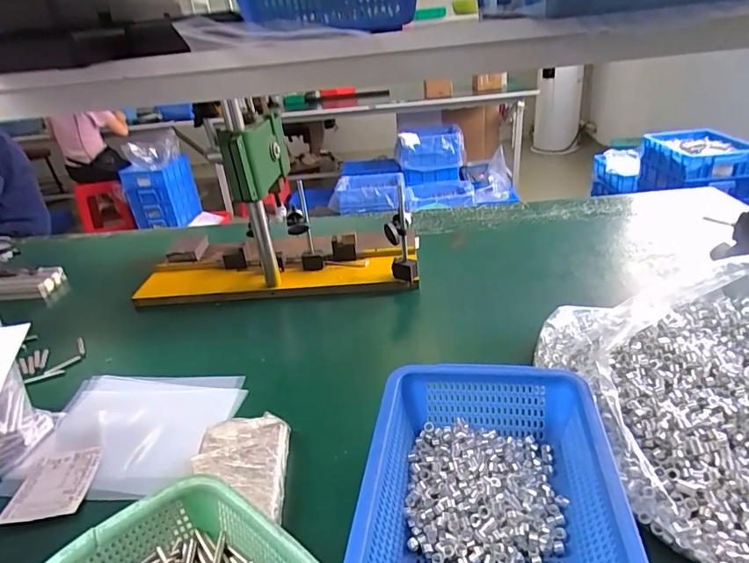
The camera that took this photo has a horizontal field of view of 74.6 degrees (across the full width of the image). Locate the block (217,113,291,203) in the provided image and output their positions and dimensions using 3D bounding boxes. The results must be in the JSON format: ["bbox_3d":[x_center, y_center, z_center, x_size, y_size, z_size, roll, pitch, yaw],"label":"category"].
[{"bbox_3d":[-0.227,-0.241,0.950,0.055,0.122,0.184,1,28,14],"label":"block"}]

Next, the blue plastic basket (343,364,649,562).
[{"bbox_3d":[0.111,0.218,0.485,0.224,0.106,0.302,-1,28,11],"label":"blue plastic basket"}]

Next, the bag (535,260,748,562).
[{"bbox_3d":[0.458,0.125,0.592,0.428,0.101,0.479,-7,27,-2],"label":"bag"}]

